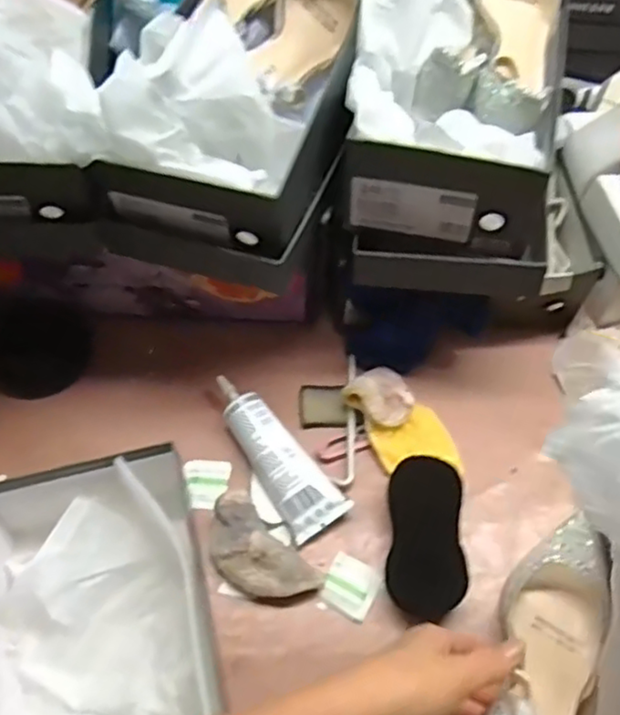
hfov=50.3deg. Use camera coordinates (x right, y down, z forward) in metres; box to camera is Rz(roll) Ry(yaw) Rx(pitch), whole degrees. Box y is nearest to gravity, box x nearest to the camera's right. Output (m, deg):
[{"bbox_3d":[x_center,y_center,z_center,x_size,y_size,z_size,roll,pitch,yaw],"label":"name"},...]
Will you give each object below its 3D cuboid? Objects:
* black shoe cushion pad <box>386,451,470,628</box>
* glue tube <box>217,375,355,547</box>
[{"bbox_3d":[0.096,0.149,0.552,0.062,0.010,0.129,-7,66,18],"label":"black shoe cushion pad"},{"bbox_3d":[-0.034,0.083,0.608,0.055,0.035,0.175,-28,61,-20],"label":"glue tube"}]

